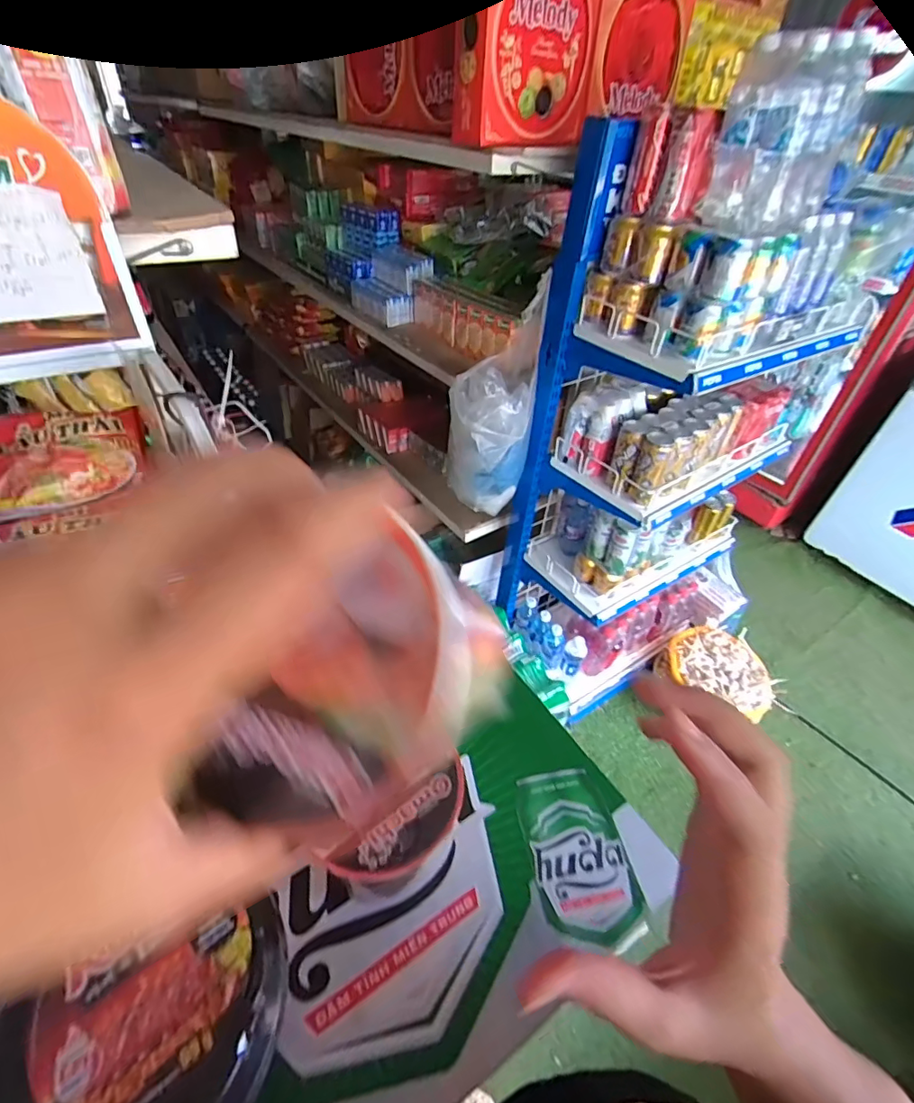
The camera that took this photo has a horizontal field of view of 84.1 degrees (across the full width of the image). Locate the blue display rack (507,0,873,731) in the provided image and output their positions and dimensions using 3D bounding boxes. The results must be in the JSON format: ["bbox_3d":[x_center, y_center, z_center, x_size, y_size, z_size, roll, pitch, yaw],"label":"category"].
[{"bbox_3d":[0.522,-0.244,1.334,0.755,1.438,0.406,-20,47,-25],"label":"blue display rack"}]

